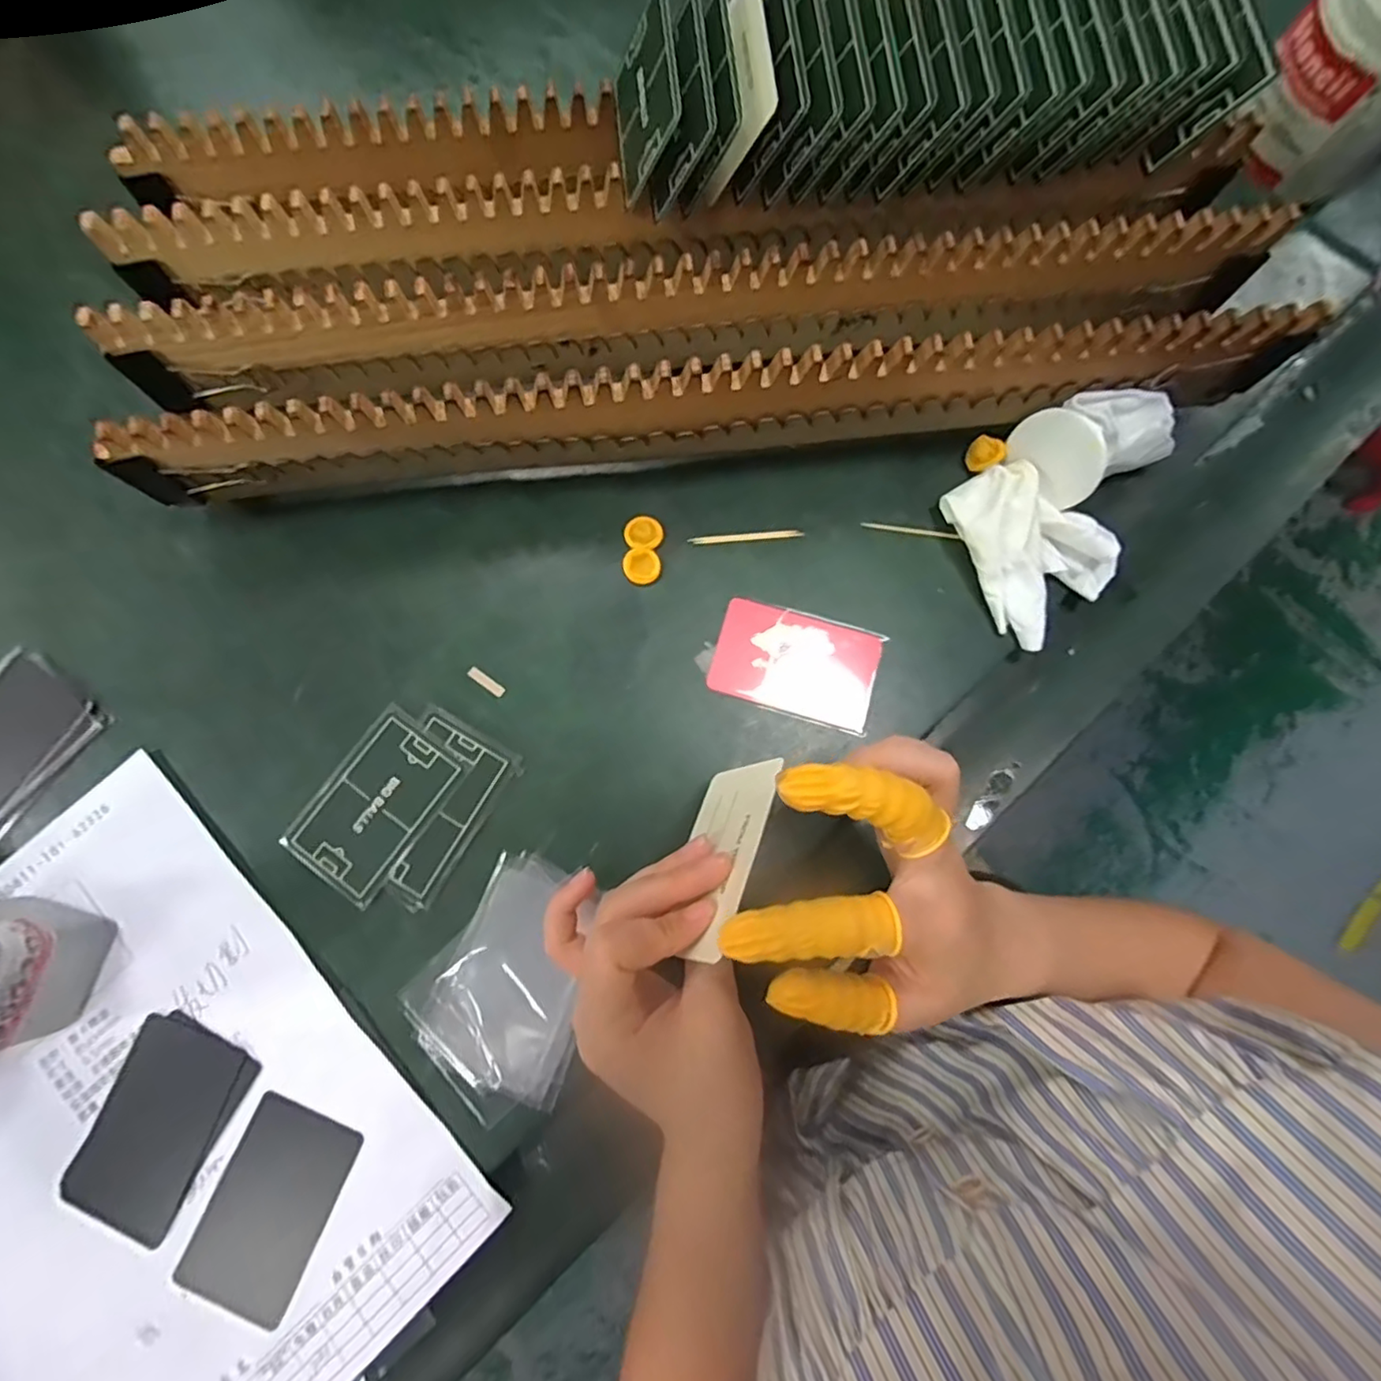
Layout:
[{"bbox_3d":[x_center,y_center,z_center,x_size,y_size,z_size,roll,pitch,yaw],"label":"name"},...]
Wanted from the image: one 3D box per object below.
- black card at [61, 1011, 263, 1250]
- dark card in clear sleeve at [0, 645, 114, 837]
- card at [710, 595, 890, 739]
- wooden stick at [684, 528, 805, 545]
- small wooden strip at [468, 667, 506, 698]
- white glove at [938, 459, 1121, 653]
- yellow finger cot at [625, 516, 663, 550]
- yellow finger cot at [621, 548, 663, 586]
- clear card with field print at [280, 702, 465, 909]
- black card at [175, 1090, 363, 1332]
[{"bbox_3d":[-0.255,0.206,0.291,0.060,0.004,0.089,27,80,4],"label":"black card"},{"bbox_3d":[-0.363,0.031,0.319,0.063,0.012,0.093,34,80,6],"label":"dark card in clear sleeve"},{"bbox_3d":[0.057,-0.014,0.332,0.086,0.004,0.057,16,82,6],"label":"card"},{"bbox_3d":[0.032,-0.087,0.344,0.064,0.004,0.005,-5,79,-2],"label":"wooden stick"},{"bbox_3d":[-0.111,-0.005,0.330,0.022,0.004,0.006,36,80,6],"label":"small wooden strip"},{"bbox_3d":[0.190,-0.080,0.333,0.074,0.035,0.093,-25,80,-6],"label":"white glove"},{"bbox_3d":[-0.026,-0.089,0.343,0.021,0.004,0.019,3,79,0],"label":"yellow finger cot"},{"bbox_3d":[-0.027,-0.070,0.340,0.020,0.004,0.020,0,79,-1],"label":"yellow finger cot"},{"bbox_3d":[-0.163,0.058,0.317,0.054,0.004,0.087,35,80,6],"label":"clear card with field print"},{"bbox_3d":[-0.197,0.243,0.287,0.053,0.004,0.085,23,79,0],"label":"black card"}]

